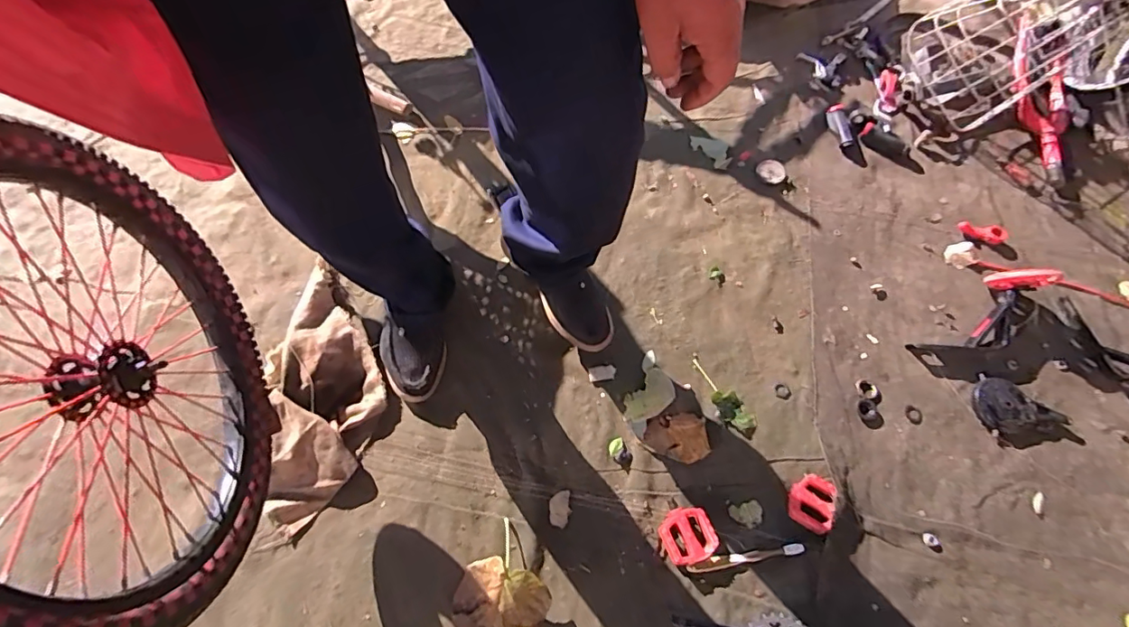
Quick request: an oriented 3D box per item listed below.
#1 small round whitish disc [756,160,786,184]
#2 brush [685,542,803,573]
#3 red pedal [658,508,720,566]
[{"bbox_3d":[0.429,-0.295,1.094,0.060,0.013,0.047,34,70,12],"label":"small round whitish disc"},{"bbox_3d":[0.271,0.366,0.789,0.174,0.018,0.018,-8,68,-5],"label":"brush"},{"bbox_3d":[0.189,0.341,0.812,0.078,0.023,0.077,-18,69,-9],"label":"red pedal"}]

